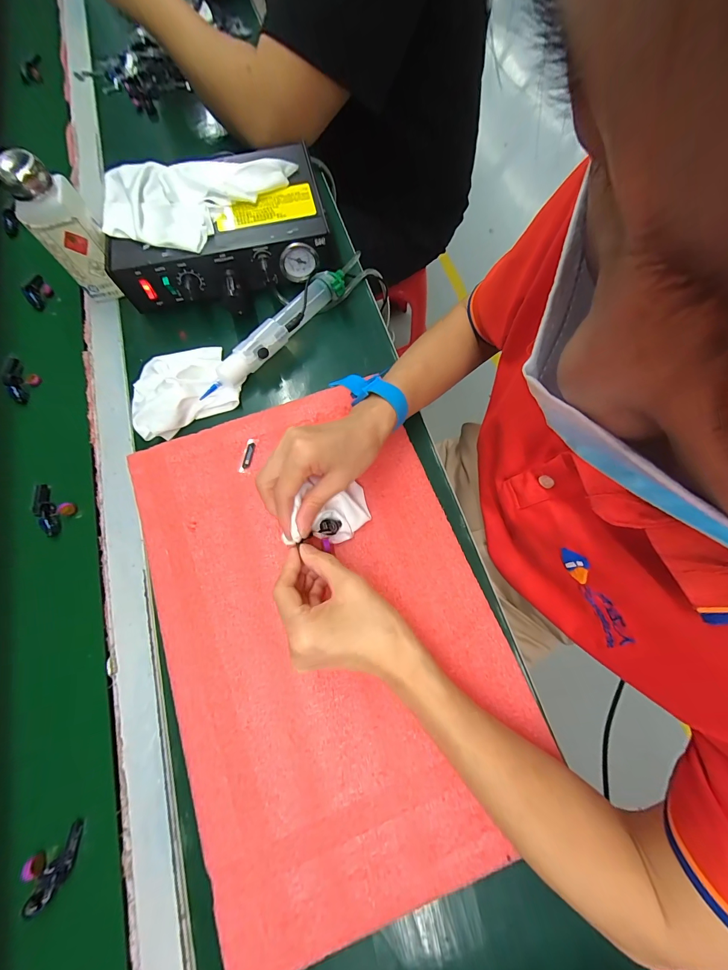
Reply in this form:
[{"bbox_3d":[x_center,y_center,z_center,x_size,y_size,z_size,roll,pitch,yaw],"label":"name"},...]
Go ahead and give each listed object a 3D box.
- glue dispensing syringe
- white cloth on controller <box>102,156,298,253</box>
[{"bbox_3d":[-0.093,-0.165,0.370,0.032,0.032,0.197,40,77,13],"label":"glue dispensing syringe"},{"bbox_3d":[-0.188,-0.309,0.368,0.203,0.026,0.118,1,72,2],"label":"white cloth on controller"}]

